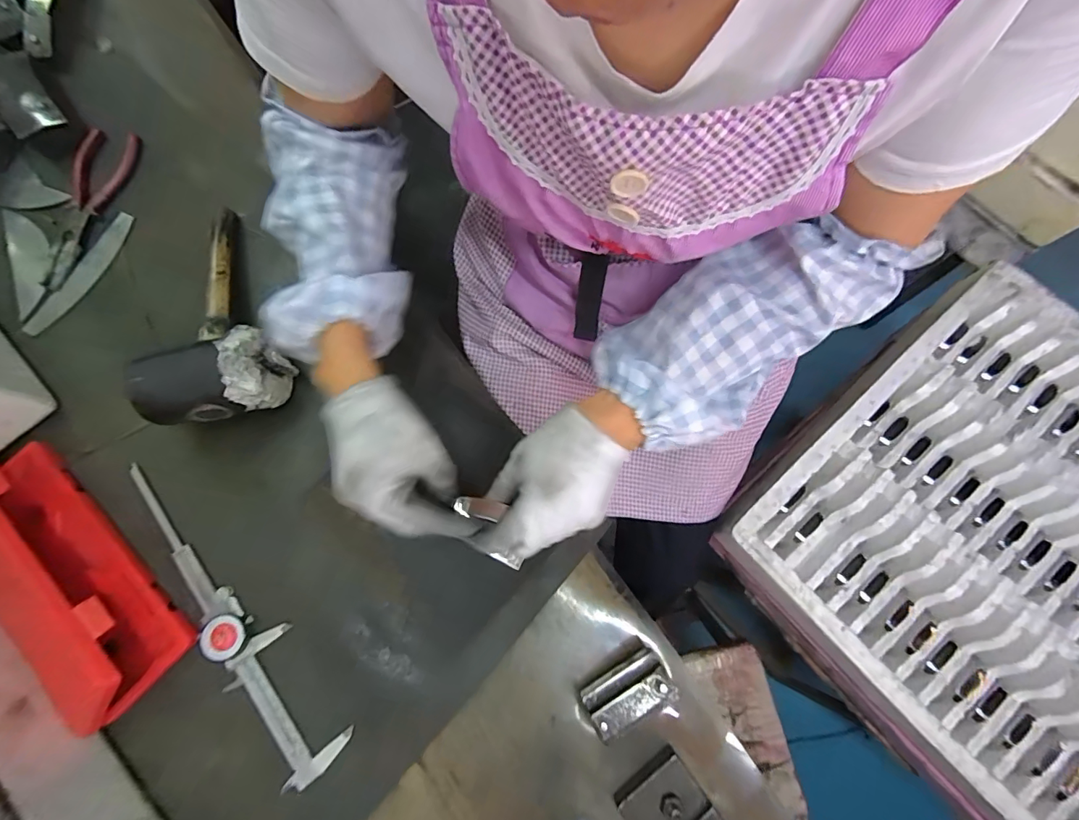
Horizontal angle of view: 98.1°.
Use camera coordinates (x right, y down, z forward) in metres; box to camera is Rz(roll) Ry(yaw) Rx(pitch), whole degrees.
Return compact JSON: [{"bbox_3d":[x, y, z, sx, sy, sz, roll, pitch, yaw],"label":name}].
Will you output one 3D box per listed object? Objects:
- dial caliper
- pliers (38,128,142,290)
[{"bbox_3d":[-0.279,0.181,0.415,0.058,0.014,0.314,-39,80,-9],"label":"dial caliper"},{"bbox_3d":[-0.509,-0.226,0.516,0.063,0.009,0.192,16,77,3],"label":"pliers"}]

